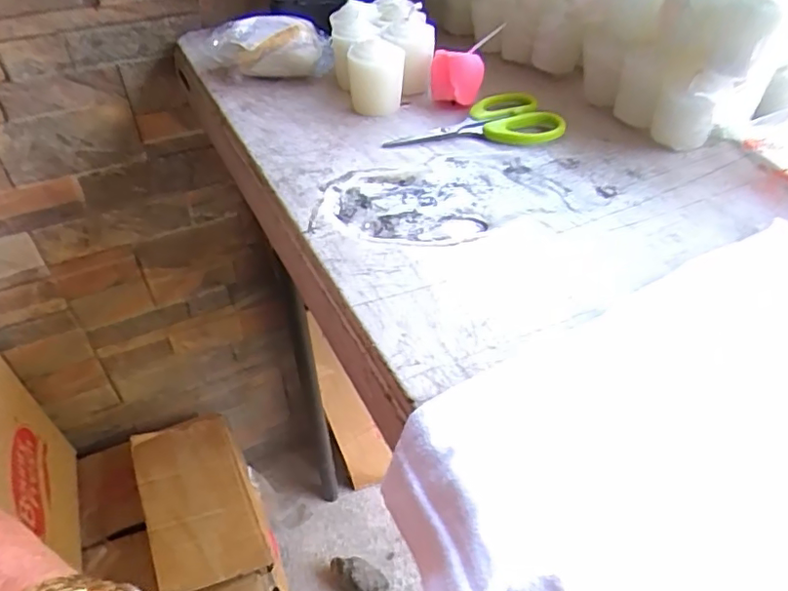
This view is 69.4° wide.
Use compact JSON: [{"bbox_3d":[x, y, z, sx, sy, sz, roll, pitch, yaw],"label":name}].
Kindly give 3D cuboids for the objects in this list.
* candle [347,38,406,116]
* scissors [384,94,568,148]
[{"bbox_3d":[-0.011,-0.153,0.394,0.039,0.045,0.039,-1,42,2],"label":"candle"},{"bbox_3d":[0.052,-0.116,0.379,0.113,0.012,0.056,-4,42,-1],"label":"scissors"}]

